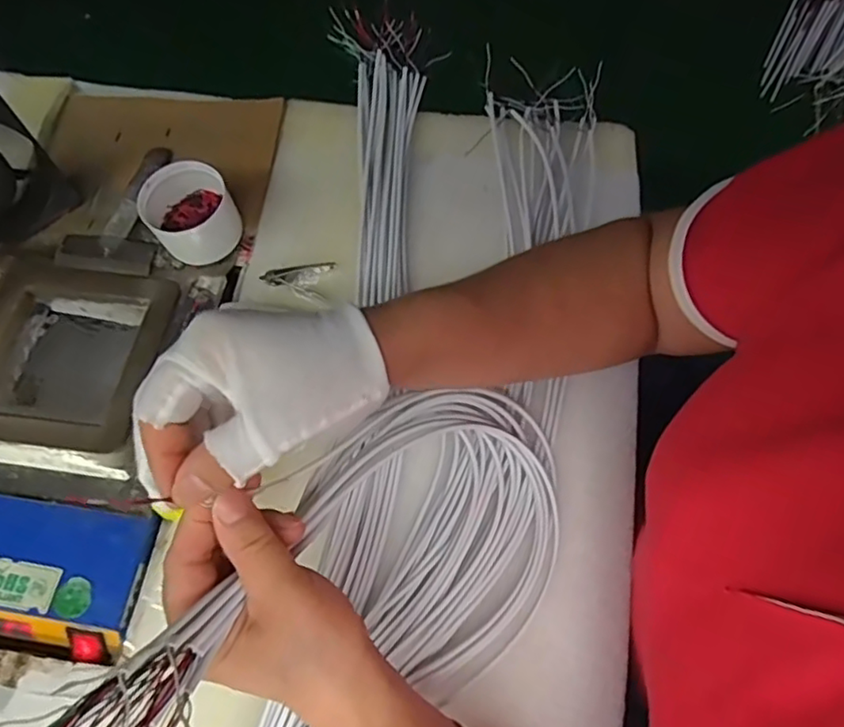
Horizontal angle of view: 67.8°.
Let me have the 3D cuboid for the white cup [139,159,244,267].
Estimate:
[{"bbox_3d":[-0.183,-0.120,0.495,0.066,0.046,0.069,-1,64,3],"label":"white cup"}]

